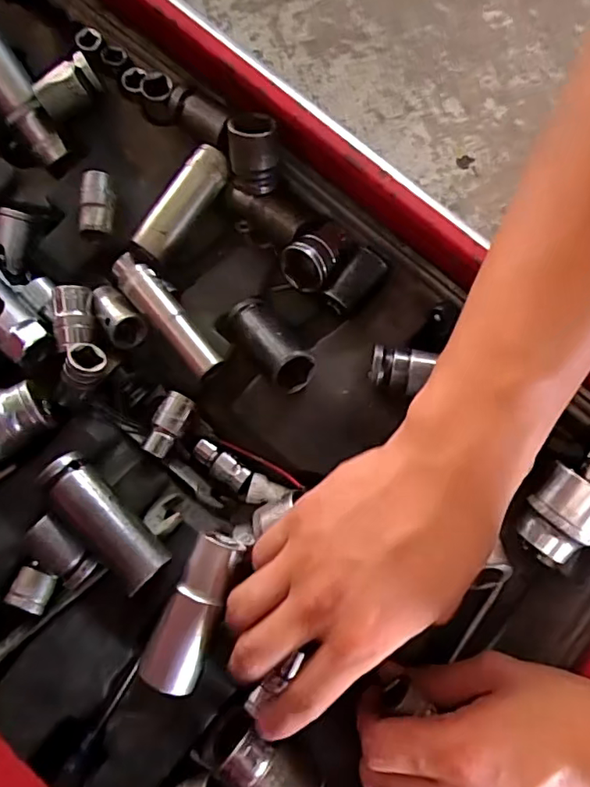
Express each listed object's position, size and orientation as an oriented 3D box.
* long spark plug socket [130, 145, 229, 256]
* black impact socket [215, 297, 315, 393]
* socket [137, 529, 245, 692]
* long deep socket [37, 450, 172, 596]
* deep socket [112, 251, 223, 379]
[{"bbox_3d":[-0.069,-0.116,0.337,0.021,0.018,0.074,34,80,5],"label":"long spark plug socket"},{"bbox_3d":[-0.017,-0.030,0.324,0.028,0.025,0.063,-42,61,-9],"label":"black impact socket"},{"bbox_3d":[-0.051,0.113,0.289,0.026,0.031,0.078,22,79,3],"label":"socket"},{"bbox_3d":[-0.102,0.068,0.296,0.029,0.027,0.078,-42,83,-9],"label":"long deep socket"},{"bbox_3d":[-0.078,-0.049,0.325,0.019,0.016,0.098,-40,82,-9],"label":"deep socket"}]

